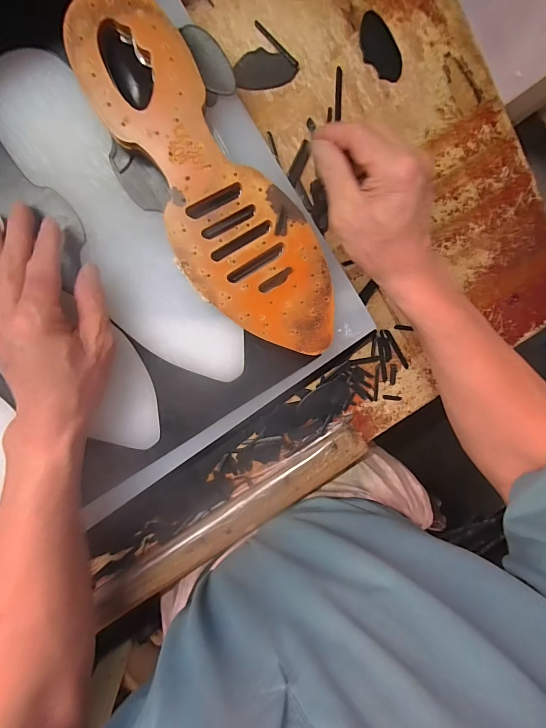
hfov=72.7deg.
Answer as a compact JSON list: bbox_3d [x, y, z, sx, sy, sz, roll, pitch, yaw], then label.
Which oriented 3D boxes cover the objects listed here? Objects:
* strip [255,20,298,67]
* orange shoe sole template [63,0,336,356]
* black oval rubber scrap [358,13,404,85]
[{"bbox_3d":[0.003,-0.283,0.328,0.049,0.004,0.005,41,91,-7],"label":"strip"},{"bbox_3d":[-0.048,-0.131,0.286,0.099,0.020,0.291,-38,97,-1],"label":"orange shoe sole template"},{"bbox_3d":[0.097,-0.287,0.338,0.030,0.005,0.058,-38,97,-1],"label":"black oval rubber scrap"}]

